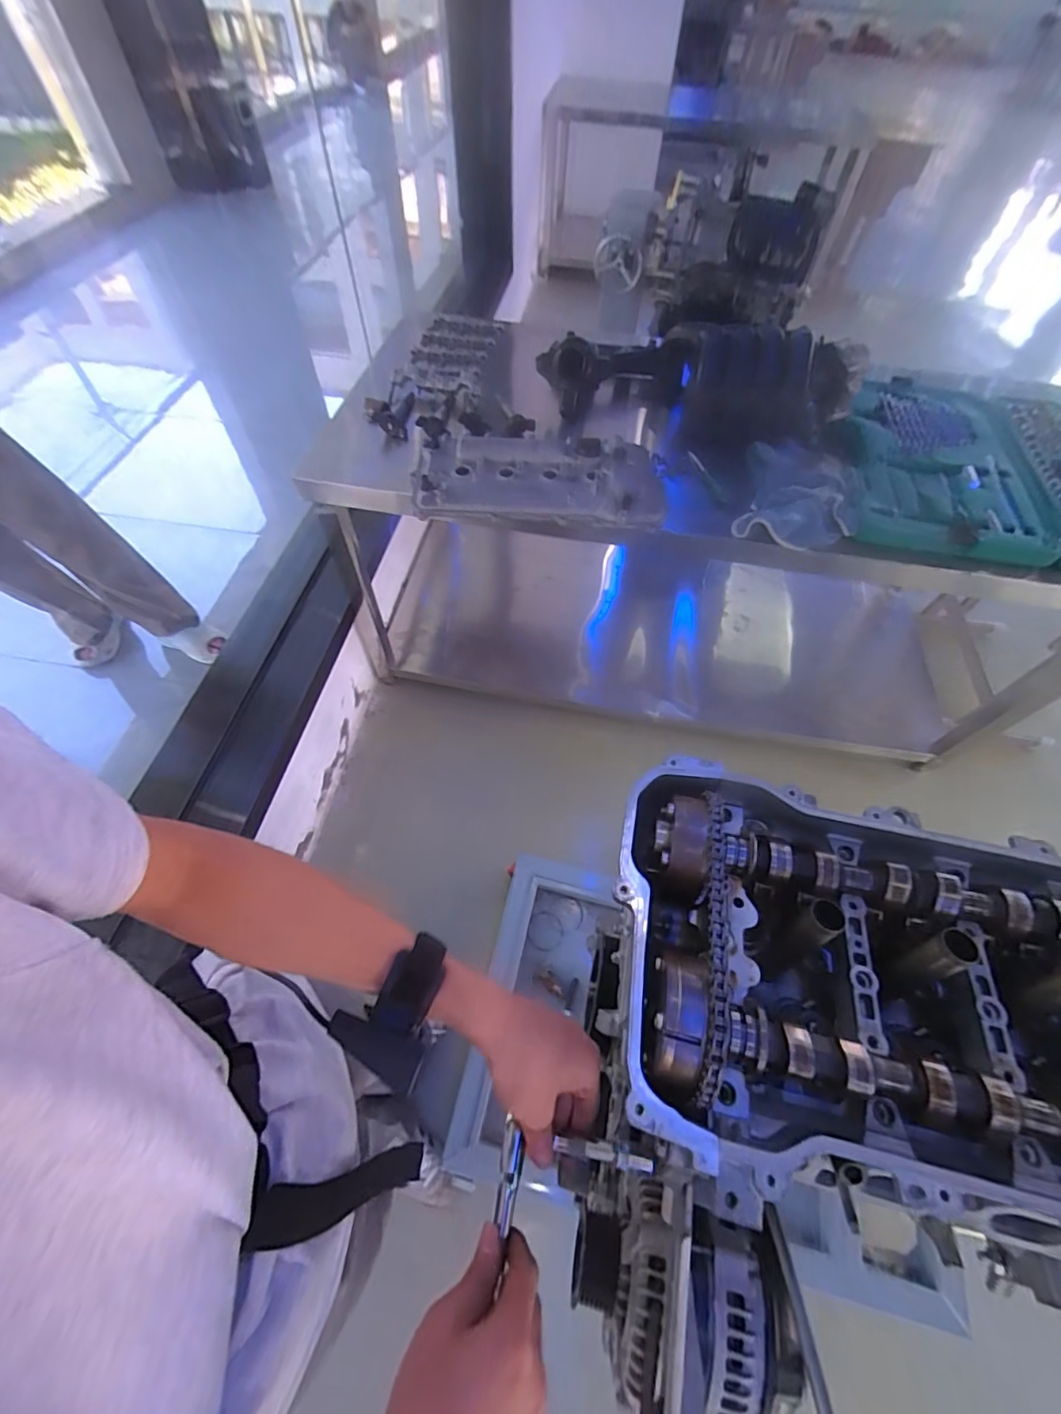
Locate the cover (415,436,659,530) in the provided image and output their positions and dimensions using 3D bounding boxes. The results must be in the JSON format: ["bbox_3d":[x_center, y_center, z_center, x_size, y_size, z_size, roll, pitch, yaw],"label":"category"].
[{"bbox_3d":[0.019,-0.449,1.012,0.473,0.061,0.218,3,58,1],"label":"cover"}]

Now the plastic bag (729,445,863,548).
[{"bbox_3d":[0.512,-0.412,0.994,0.202,0.050,0.273,16,60,9],"label":"plastic bag"}]

